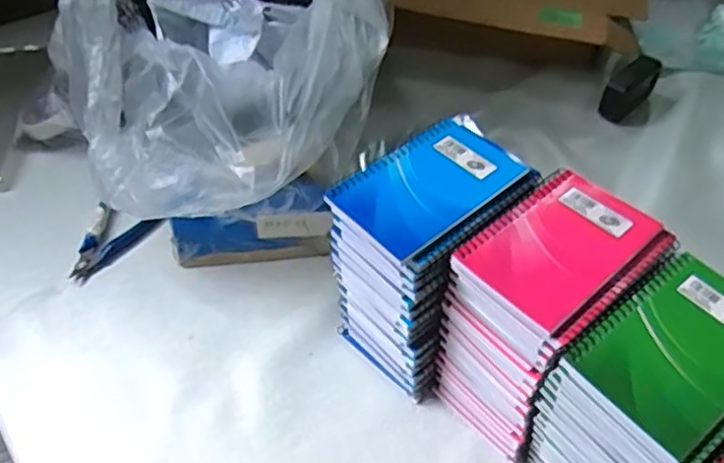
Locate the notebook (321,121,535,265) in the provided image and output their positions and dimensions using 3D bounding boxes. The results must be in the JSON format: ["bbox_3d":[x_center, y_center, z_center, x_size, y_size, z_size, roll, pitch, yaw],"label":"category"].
[{"bbox_3d":[0.049,-0.033,0.470,0.127,0.014,0.080,-33,58,-25],"label":"notebook"}]

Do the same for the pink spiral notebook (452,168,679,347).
[{"bbox_3d":[0.140,0.011,0.438,0.130,0.009,0.098,-34,58,-25],"label":"pink spiral notebook"}]

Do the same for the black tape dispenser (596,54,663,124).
[{"bbox_3d":[0.326,-0.175,0.775,0.039,0.051,0.092,33,58,24],"label":"black tape dispenser"}]

